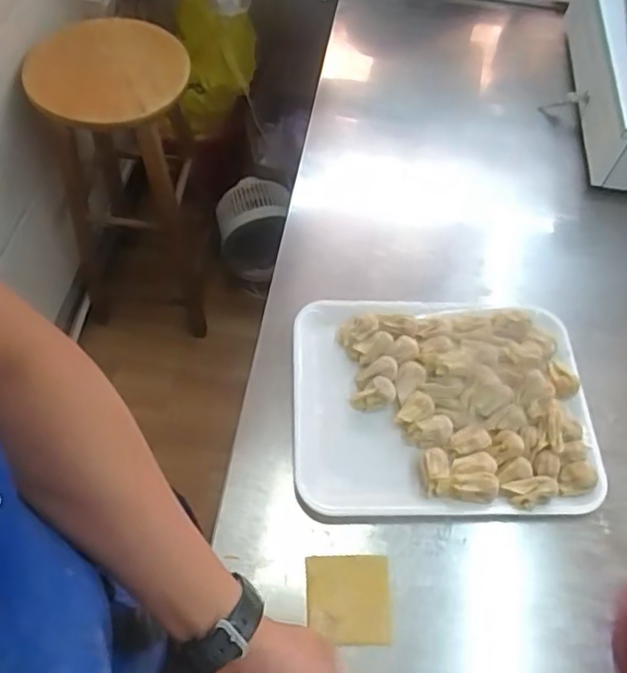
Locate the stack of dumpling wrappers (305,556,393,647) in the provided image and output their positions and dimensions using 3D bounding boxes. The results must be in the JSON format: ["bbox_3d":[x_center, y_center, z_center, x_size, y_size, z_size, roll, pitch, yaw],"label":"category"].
[{"bbox_3d":[0.033,0.246,0.582,0.078,0.010,0.078,2,60,-3],"label":"stack of dumpling wrappers"}]

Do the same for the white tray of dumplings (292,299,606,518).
[{"bbox_3d":[0.139,0.070,0.682,0.319,0.041,0.255,-1,60,-5],"label":"white tray of dumplings"}]

